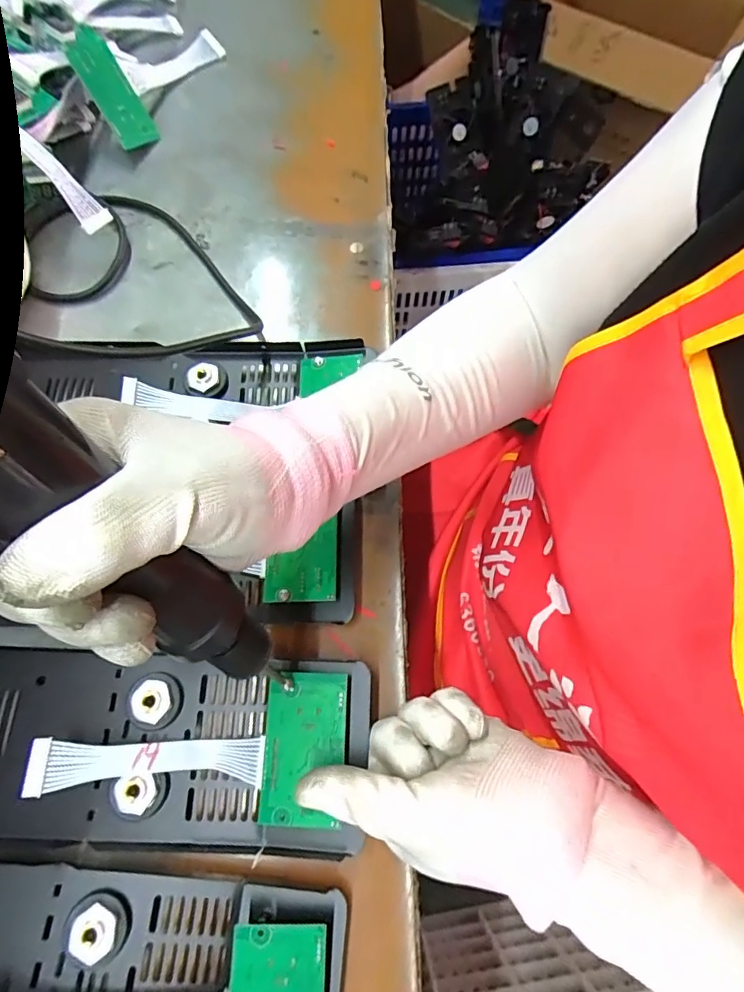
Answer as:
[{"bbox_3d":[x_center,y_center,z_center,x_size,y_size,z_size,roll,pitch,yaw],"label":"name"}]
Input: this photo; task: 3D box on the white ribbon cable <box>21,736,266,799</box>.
[{"bbox_3d":[-0.116,0.140,0.270,0.113,0.015,0.023,5,69,-15],"label":"white ribbon cable"}]

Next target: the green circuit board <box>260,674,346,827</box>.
[{"bbox_3d":[-0.036,0.134,0.276,0.043,0.008,0.074,3,70,0],"label":"green circuit board"}]

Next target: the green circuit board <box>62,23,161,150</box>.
[{"bbox_3d":[-0.221,-0.346,0.435,0.039,0.007,0.085,-42,119,-26],"label":"green circuit board"}]

